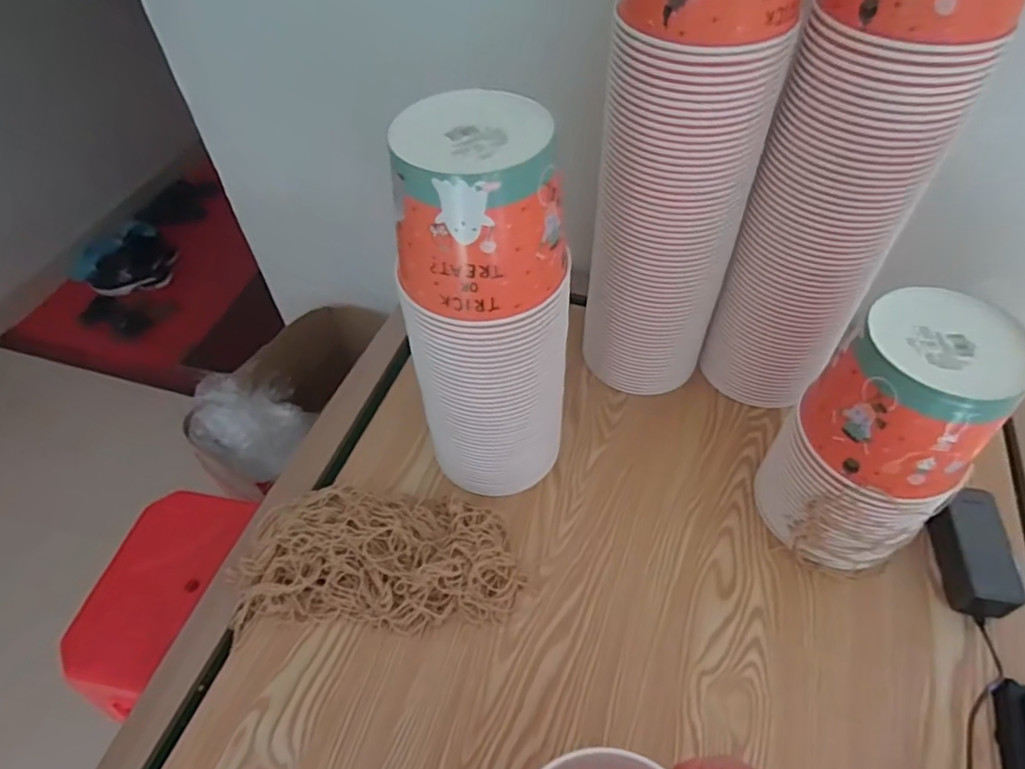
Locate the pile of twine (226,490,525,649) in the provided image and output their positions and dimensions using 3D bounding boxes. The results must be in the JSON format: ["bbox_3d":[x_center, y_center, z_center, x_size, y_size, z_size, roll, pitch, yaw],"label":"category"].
[{"bbox_3d":[-0.143,0.187,0.675,0.303,0.060,0.150,1,51,3],"label":"pile of twine"}]

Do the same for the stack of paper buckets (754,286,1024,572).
[{"bbox_3d":[0.359,0.066,0.609,0.142,0.290,0.152,-37,59,-25],"label":"stack of paper buckets"}]

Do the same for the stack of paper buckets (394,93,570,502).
[{"bbox_3d":[-0.021,-0.058,0.610,0.149,0.399,0.149,1,51,2],"label":"stack of paper buckets"}]

